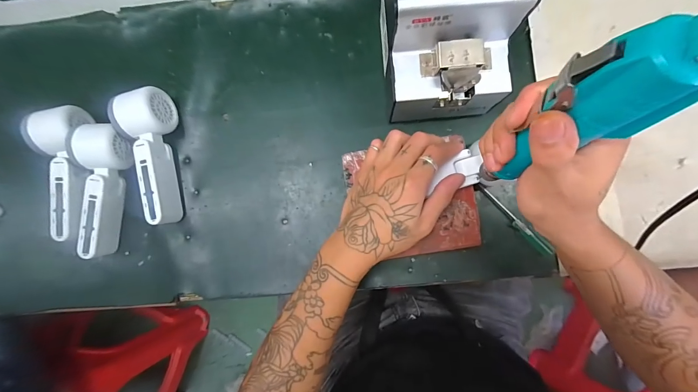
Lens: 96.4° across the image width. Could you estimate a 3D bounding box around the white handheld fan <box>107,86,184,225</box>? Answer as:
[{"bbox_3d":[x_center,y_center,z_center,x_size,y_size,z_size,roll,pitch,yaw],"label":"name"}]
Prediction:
[{"bbox_3d":[-0.246,-0.046,0.386,0.053,0.061,0.161,-7,85,2],"label":"white handheld fan"}]

